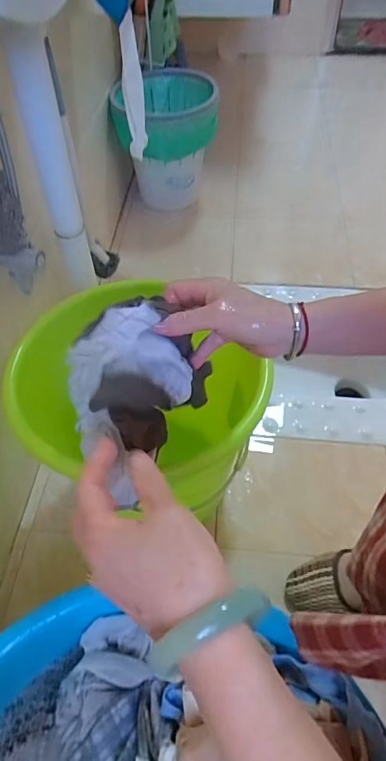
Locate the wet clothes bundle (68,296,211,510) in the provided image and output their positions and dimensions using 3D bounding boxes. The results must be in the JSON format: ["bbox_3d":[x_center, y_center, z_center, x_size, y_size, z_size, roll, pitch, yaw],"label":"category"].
[{"bbox_3d":[-0.047,0.019,0.408,0.128,0.147,0.118,-12,52,-6],"label":"wet clothes bundle"}]

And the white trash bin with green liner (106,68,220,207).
[{"bbox_3d":[-0.061,-0.595,1.126,0.246,0.261,0.235,-2,53,1],"label":"white trash bin with green liner"}]

